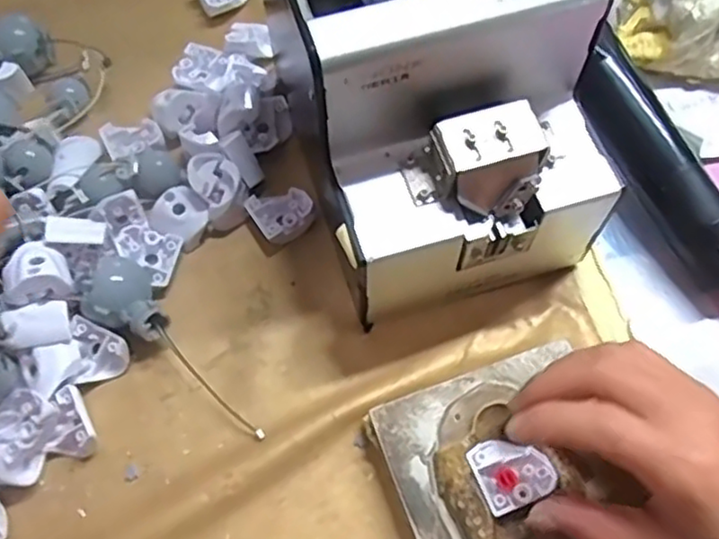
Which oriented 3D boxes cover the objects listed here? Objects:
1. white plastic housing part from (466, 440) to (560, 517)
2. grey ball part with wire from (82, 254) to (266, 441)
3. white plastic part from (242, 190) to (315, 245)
[{"bbox_3d":[0.067,0.088,0.309,0.033,0.007,0.030,-21,66,-9],"label":"white plastic housing part"},{"bbox_3d":[-0.097,0.041,0.350,0.036,0.028,0.121,-38,69,-16],"label":"grey ball part with wire"},{"bbox_3d":[-0.043,-0.031,0.396,0.032,0.012,0.035,-34,68,-14],"label":"white plastic part"}]

